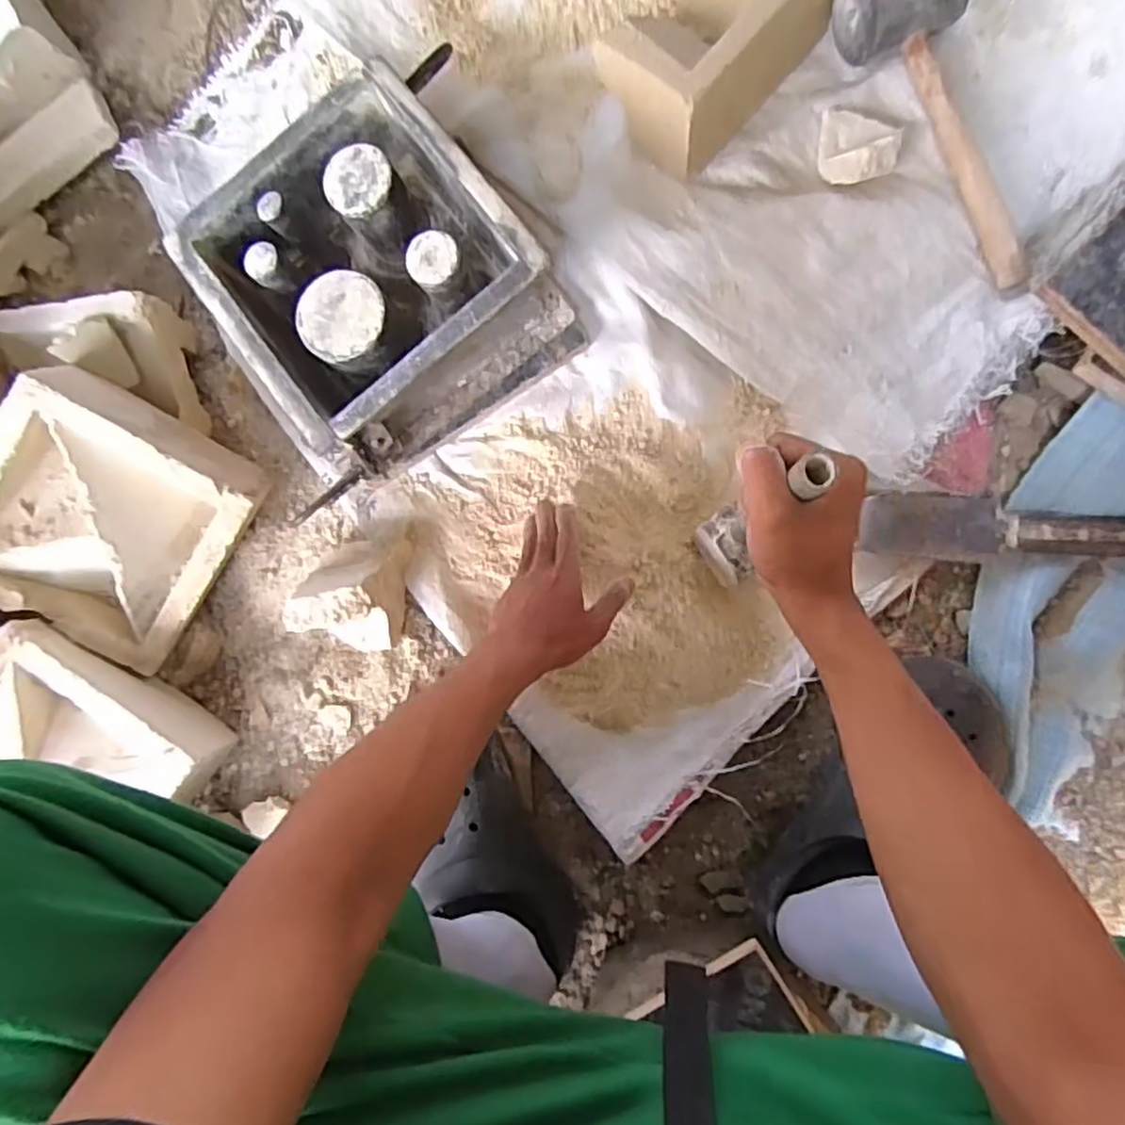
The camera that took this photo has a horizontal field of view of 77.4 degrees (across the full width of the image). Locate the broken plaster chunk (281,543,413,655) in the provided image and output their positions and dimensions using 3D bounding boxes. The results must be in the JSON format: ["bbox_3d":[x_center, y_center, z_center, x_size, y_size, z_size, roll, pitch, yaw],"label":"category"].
[{"bbox_3d":[-0.193,0.030,0.634,0.079,0.080,0.100,3,90,10],"label":"broken plaster chunk"}]

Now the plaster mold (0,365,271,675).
[{"bbox_3d":[-0.412,-0.035,0.636,0.201,0.069,0.205,32,99,-18],"label":"plaster mold"}]

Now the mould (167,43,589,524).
[{"bbox_3d":[-0.173,-0.238,0.624,0.296,0.118,0.262,-34,84,7],"label":"mould"}]

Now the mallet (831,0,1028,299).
[{"bbox_3d":[0.316,-0.366,0.590,0.105,0.059,0.281,-14,87,9],"label":"mallet"}]

